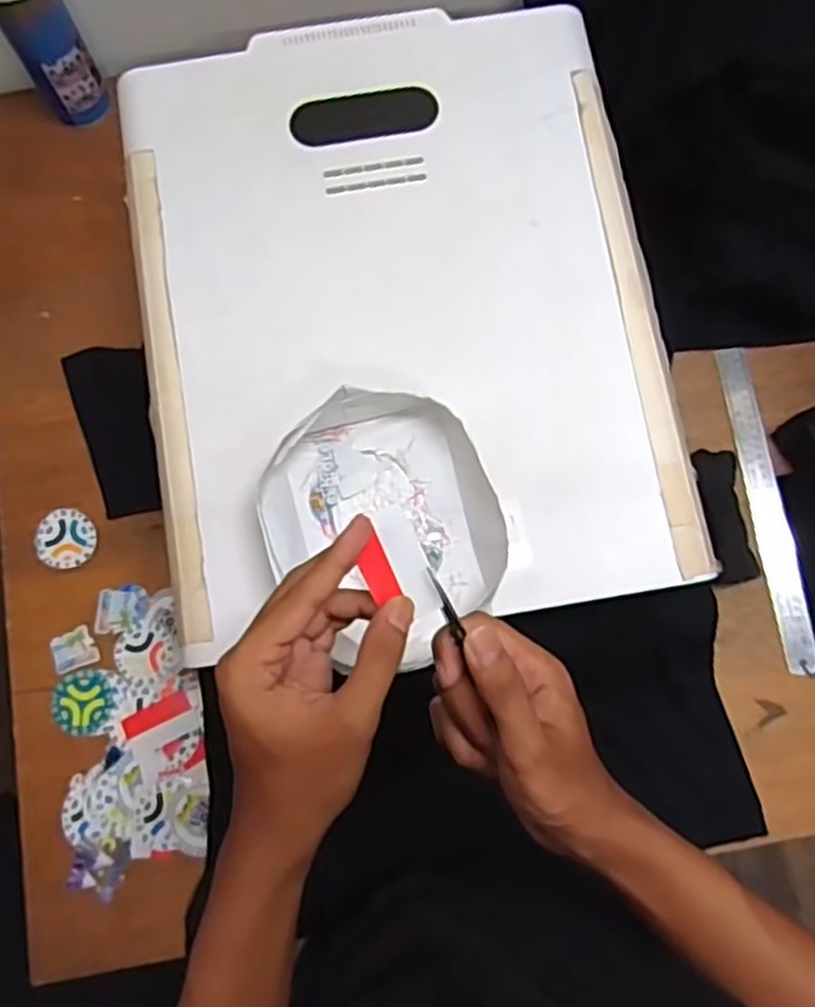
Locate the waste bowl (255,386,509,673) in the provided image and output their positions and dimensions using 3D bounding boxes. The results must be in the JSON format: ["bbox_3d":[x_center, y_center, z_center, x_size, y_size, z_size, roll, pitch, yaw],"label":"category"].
[{"bbox_3d":[-0.018,0.013,0.543,0.159,0.047,0.181,-20,79,-5],"label":"waste bowl"}]

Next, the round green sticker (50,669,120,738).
[{"bbox_3d":[-0.295,0.184,0.698,0.060,0.005,0.060,0,78,-1],"label":"round green sticker"}]

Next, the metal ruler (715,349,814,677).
[{"bbox_3d":[0.345,0.003,0.729,0.032,0.007,0.314,-13,79,23],"label":"metal ruler"}]

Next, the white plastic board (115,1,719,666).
[{"bbox_3d":[-0.009,-0.158,0.600,0.395,0.023,0.498,-10,78,-3],"label":"white plastic board"}]

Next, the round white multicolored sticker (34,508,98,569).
[{"bbox_3d":[-0.328,0.034,0.728,0.053,0.006,0.059,-42,82,-9],"label":"round white multicolored sticker"}]

